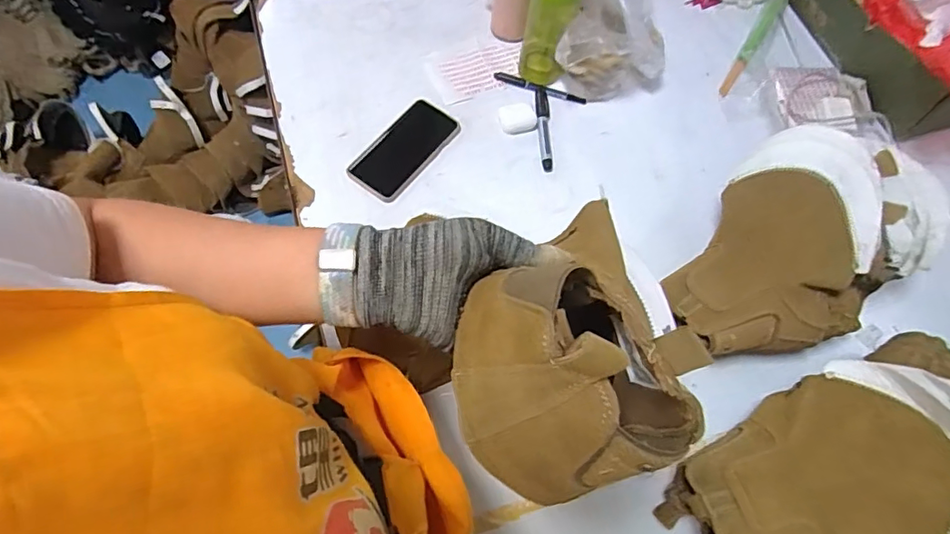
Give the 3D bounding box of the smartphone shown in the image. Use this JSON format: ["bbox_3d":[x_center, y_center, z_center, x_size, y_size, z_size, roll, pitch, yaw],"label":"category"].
[{"bbox_3d":[-0.096,-0.163,0.749,0.075,0.012,0.155,36,68,13],"label":"smartphone"}]

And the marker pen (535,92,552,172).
[{"bbox_3d":[0.099,-0.199,0.775,0.018,0.011,0.141,1,65,-3],"label":"marker pen"}]

